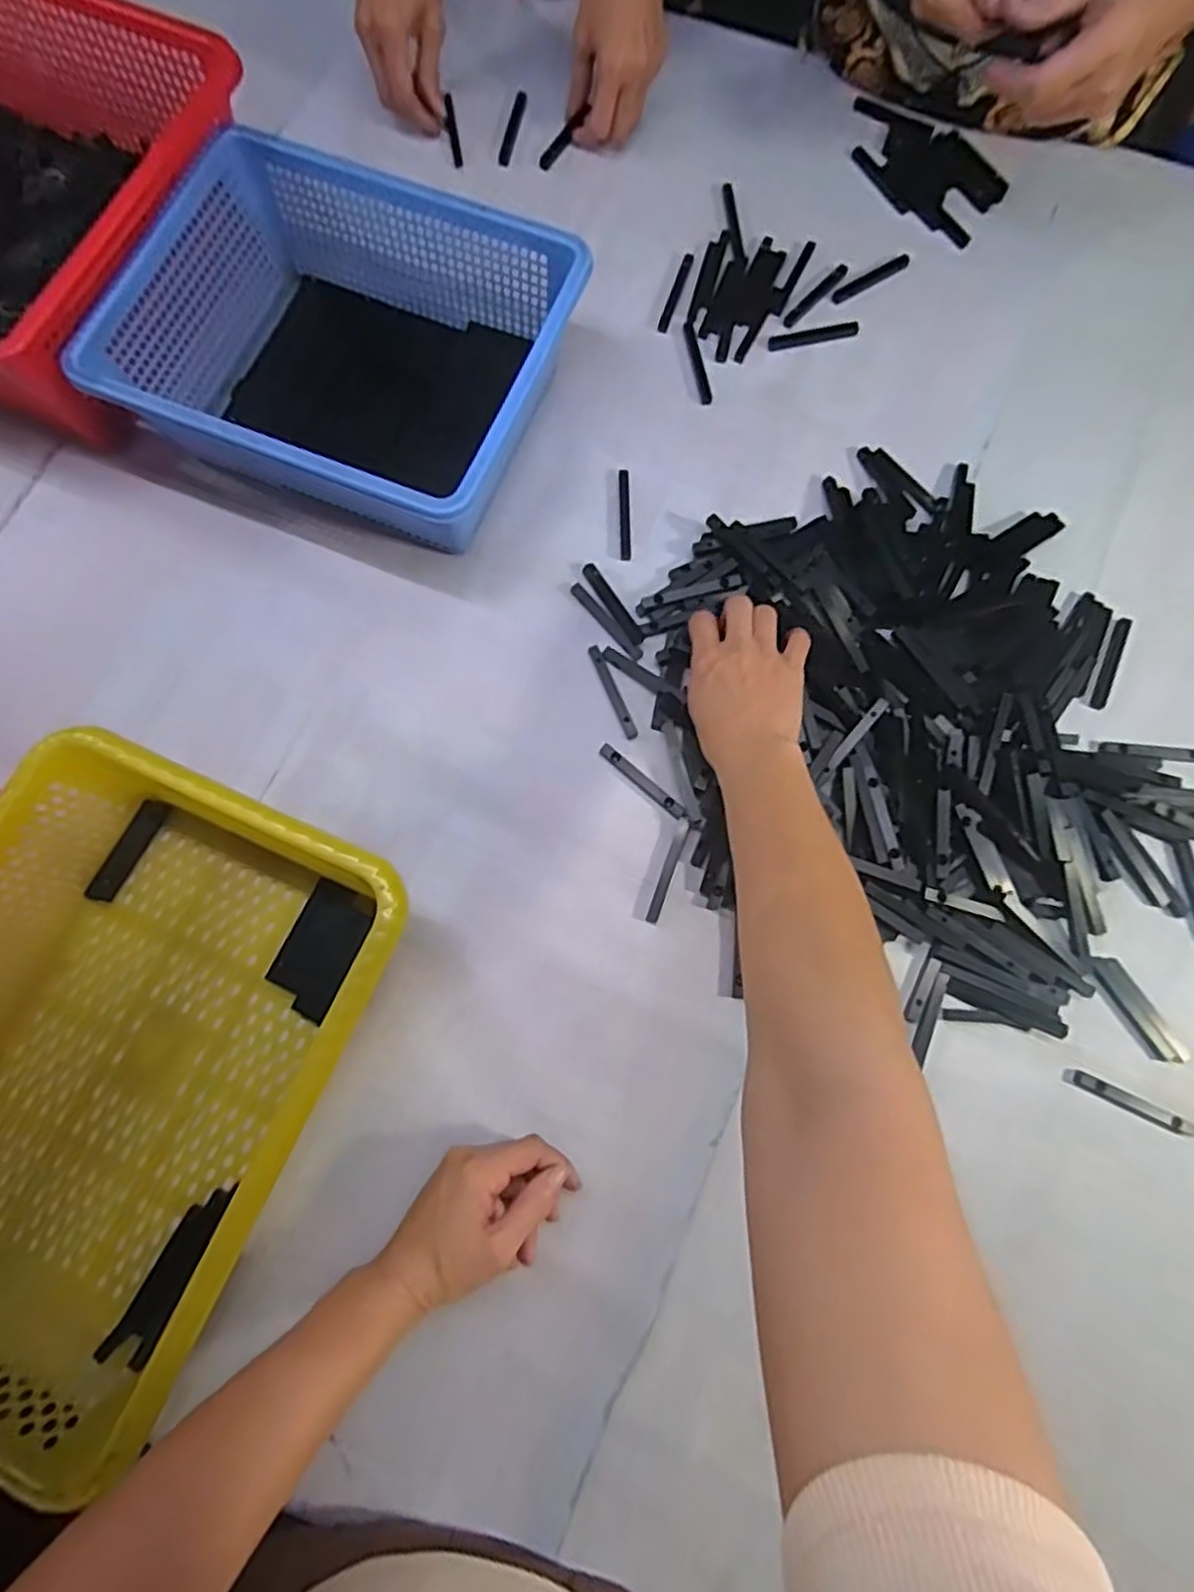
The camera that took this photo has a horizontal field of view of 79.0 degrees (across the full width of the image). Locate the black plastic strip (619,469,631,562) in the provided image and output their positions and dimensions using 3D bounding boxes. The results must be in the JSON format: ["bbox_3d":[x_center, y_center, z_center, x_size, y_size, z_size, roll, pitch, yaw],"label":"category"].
[{"bbox_3d":[0.022,-0.223,0.572,0.008,0.004,0.078,-1,78,0],"label":"black plastic strip"}]

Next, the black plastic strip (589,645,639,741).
[{"bbox_3d":[0.012,-0.078,0.537,0.009,0.004,0.077,-22,79,-4],"label":"black plastic strip"}]

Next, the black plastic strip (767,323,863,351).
[{"bbox_3d":[0.181,-0.383,0.604,0.076,0.006,0.011,-9,78,-2],"label":"black plastic strip"}]

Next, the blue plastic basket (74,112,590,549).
[{"bbox_3d":[-0.179,-0.325,0.539,0.299,0.101,0.238,19,79,4],"label":"blue plastic basket"}]

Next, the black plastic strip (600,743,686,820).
[{"bbox_3d":[0.033,-0.011,0.521,0.075,0.004,0.011,41,81,8],"label":"black plastic strip"}]

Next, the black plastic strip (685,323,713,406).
[{"bbox_3d":[0.084,-0.358,0.599,0.010,0.004,0.077,-12,78,-2],"label":"black plastic strip"}]

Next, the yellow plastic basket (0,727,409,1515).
[{"bbox_3d":[-0.289,0.163,0.444,0.250,0.093,0.348,24,79,5],"label":"yellow plastic basket"}]

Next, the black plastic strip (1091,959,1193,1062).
[{"bbox_3d":[0.364,0.146,0.487,0.024,0.005,0.078,-33,80,-6],"label":"black plastic strip"}]

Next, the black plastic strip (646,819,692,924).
[{"bbox_3d":[0.051,0.053,0.508,0.009,0.004,0.074,21,79,5],"label":"black plastic strip"}]

